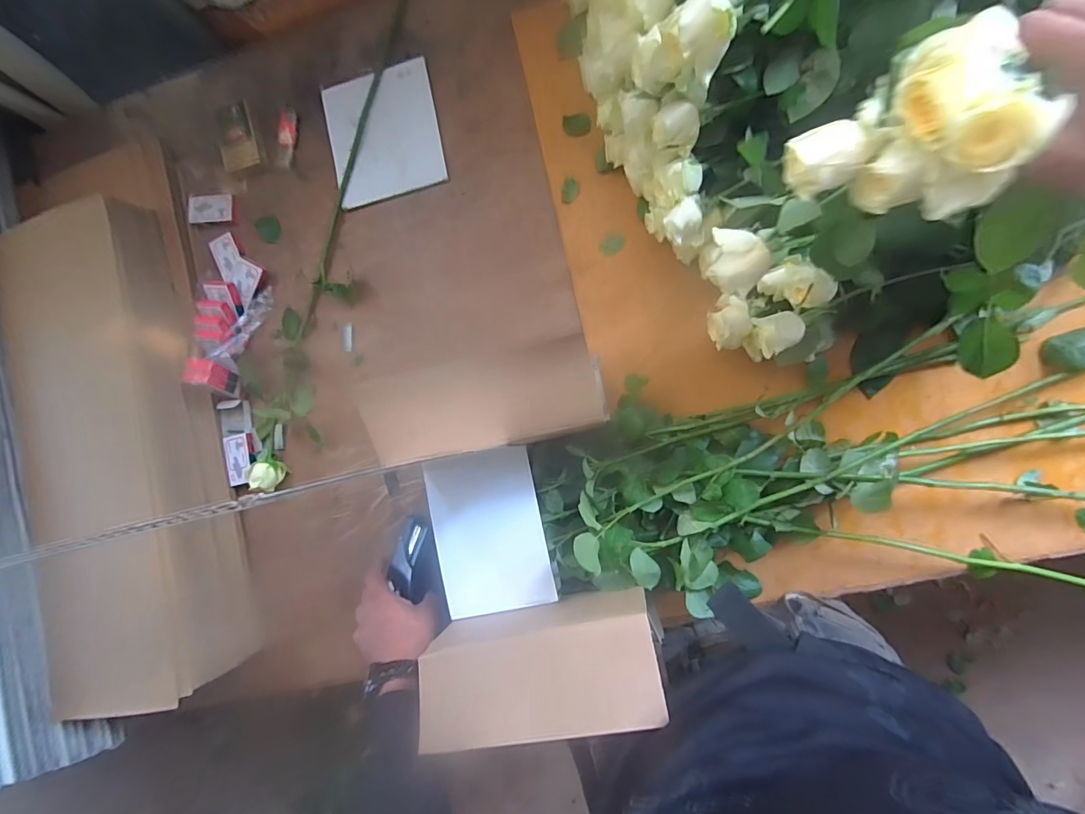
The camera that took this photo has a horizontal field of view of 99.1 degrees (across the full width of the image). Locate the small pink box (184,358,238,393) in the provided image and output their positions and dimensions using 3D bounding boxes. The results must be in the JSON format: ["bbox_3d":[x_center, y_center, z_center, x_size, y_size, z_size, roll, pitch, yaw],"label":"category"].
[{"bbox_3d":[-0.452,-0.045,0.628,0.043,0.047,0.035,16,90,9],"label":"small pink box"}]

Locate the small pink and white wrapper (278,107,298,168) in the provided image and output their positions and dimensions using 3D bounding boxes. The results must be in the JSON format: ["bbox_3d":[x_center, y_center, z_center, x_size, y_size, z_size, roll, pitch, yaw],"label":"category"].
[{"bbox_3d":[-0.365,-0.386,0.660,0.025,0.007,0.088,1,88,8],"label":"small pink and white wrapper"}]

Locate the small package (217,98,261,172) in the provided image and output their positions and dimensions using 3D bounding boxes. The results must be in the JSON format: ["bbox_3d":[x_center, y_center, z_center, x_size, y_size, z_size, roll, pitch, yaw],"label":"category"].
[{"bbox_3d":[-0.439,-0.388,0.668,0.053,0.023,0.094,-16,85,7],"label":"small package"}]

